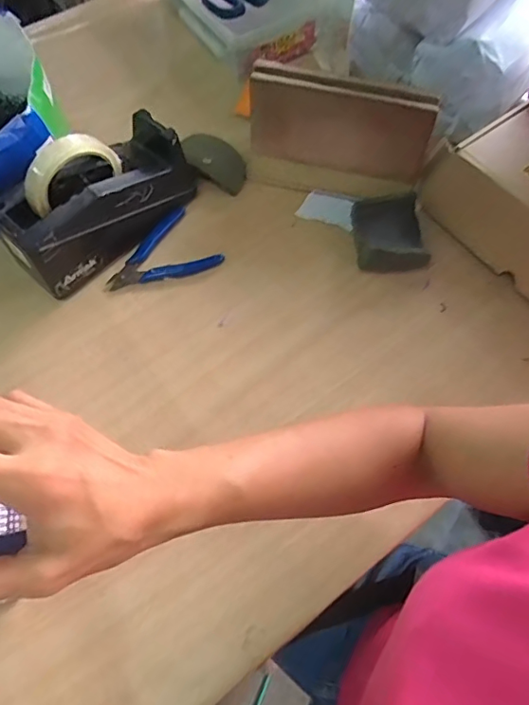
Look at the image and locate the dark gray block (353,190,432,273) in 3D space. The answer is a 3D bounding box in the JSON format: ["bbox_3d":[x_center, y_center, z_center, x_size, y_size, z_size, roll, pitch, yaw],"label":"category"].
[{"bbox_3d":[0.139,-0.137,0.596,0.076,0.027,0.089,-2,64,-2],"label":"dark gray block"}]

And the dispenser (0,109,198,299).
[{"bbox_3d":[-0.174,-0.165,0.561,0.080,0.121,0.218,42,70,18],"label":"dispenser"}]

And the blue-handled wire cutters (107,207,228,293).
[{"bbox_3d":[-0.119,-0.105,0.590,0.117,0.015,0.083,-31,68,-15],"label":"blue-handled wire cutters"}]

